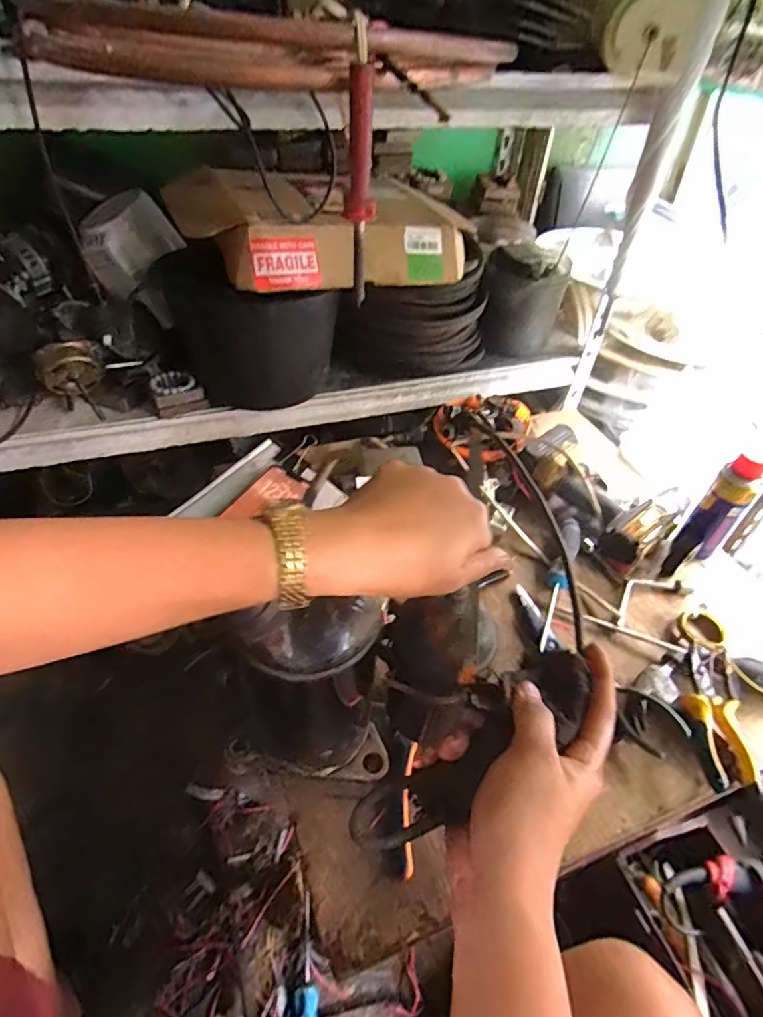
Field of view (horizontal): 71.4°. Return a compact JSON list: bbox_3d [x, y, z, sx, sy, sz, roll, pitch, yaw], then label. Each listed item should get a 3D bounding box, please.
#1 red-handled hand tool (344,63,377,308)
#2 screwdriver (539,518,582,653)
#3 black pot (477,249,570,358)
[{"bbox_3d":[-0.019,-0.270,0.463,0.024,0.178,0.018,5,46,0],"label":"red-handled hand tool"},{"bbox_3d":[0.228,0.096,0.683,0.029,0.023,0.189,18,60,13],"label":"screwdriver"},{"bbox_3d":[0.233,-0.338,0.892,0.132,0.143,0.110,12,47,7],"label":"black pot"}]

